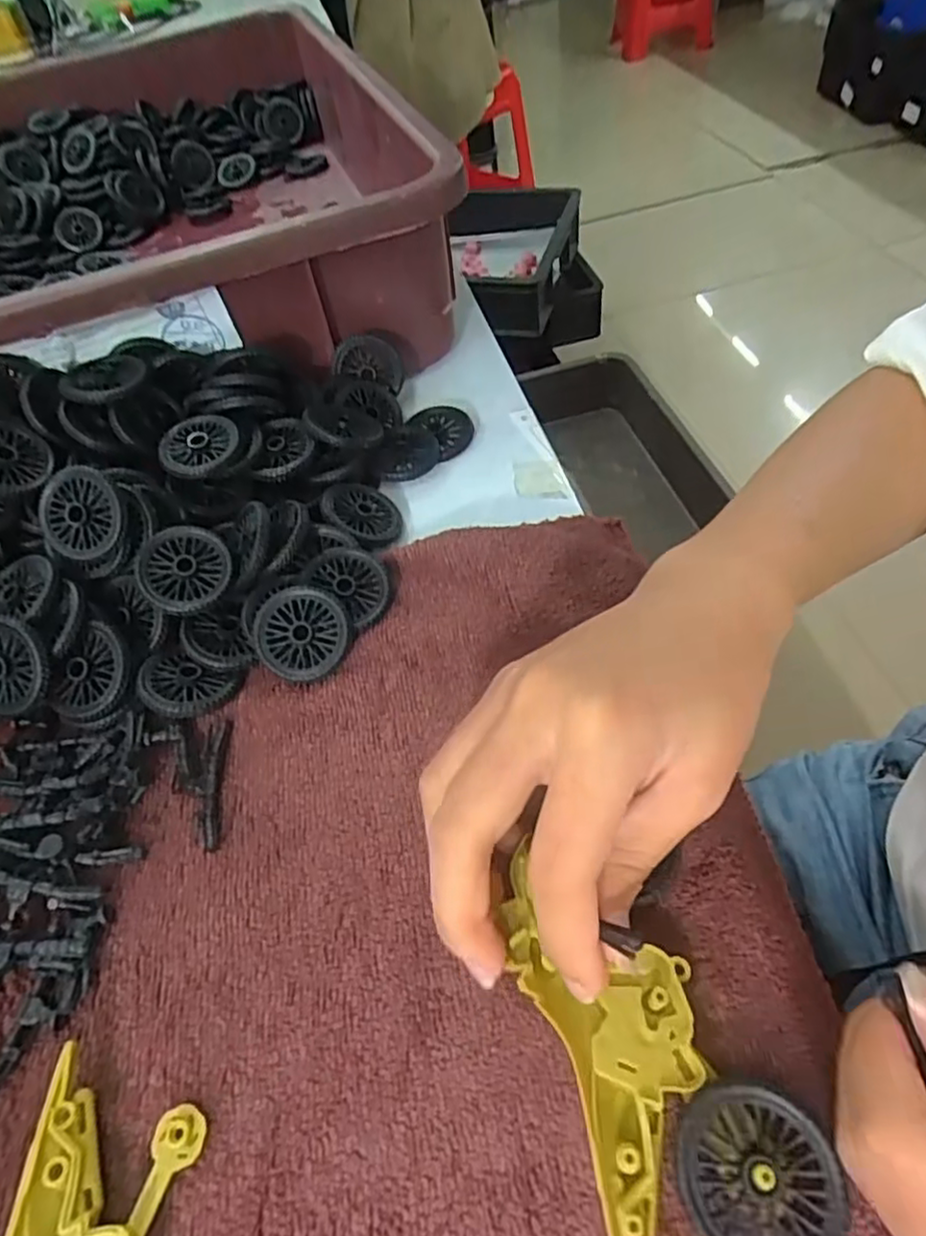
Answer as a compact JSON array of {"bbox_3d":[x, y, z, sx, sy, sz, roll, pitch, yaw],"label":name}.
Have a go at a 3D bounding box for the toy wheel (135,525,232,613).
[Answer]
[{"bbox_3d":[-0.115,-0.020,0.279,0.036,0.006,0.036,-28,81,-17],"label":"toy wheel"}]

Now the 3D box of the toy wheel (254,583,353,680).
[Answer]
[{"bbox_3d":[-0.065,0.006,0.270,0.037,0.004,0.036,0,82,-2],"label":"toy wheel"}]

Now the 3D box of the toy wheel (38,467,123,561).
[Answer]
[{"bbox_3d":[-0.158,-0.043,0.276,0.036,0.004,0.036,1,96,6],"label":"toy wheel"}]

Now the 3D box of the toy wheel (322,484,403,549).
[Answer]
[{"bbox_3d":[-0.047,-0.046,0.312,0.037,0.007,0.040,6,48,-28],"label":"toy wheel"}]

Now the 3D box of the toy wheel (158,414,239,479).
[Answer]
[{"bbox_3d":[-0.120,-0.080,0.309,0.034,0.007,0.033,-4,52,5],"label":"toy wheel"}]

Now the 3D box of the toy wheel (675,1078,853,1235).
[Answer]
[{"bbox_3d":[0.071,0.136,0.164,0.036,0.012,0.037,-4,52,5],"label":"toy wheel"}]

